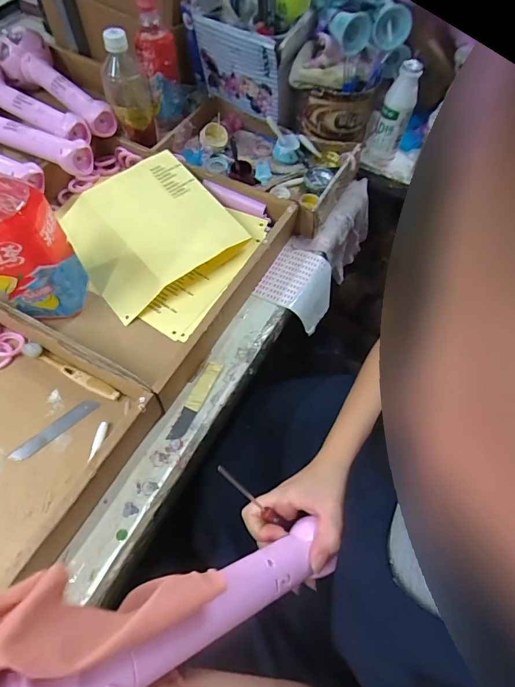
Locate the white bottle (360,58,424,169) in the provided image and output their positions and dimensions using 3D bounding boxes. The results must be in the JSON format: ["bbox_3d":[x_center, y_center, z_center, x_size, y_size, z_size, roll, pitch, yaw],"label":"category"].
[{"bbox_3d":[0.225,-0.379,0.679,0.058,0.151,0.059,22,62,8],"label":"white bottle"}]

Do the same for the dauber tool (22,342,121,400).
[{"bbox_3d":[-0.223,0.033,0.480,0.137,0.010,0.016,25,61,11],"label":"dauber tool"}]

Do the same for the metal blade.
[{"bbox_3d":[-0.228,0.097,0.454,0.103,0.004,0.017,-36,65,-14],"label":"metal blade"}]

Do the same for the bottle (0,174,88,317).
[{"bbox_3d":[-0.271,-0.118,0.448,0.093,0.216,0.097,-37,68,-22],"label":"bottle"}]

